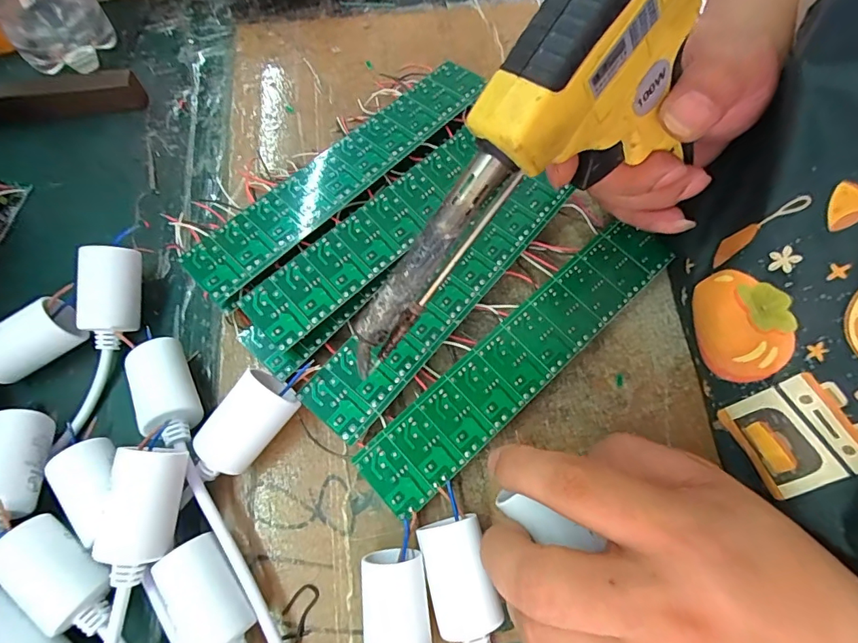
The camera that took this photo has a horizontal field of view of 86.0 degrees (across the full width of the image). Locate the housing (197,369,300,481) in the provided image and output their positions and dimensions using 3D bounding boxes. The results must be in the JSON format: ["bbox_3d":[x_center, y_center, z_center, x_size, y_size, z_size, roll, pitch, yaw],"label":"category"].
[{"bbox_3d":[-0.088,0.051,0.222,0.029,0.025,0.052,39,86,3],"label":"housing"}]

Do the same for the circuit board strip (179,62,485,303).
[{"bbox_3d":[-0.046,-0.087,0.258,0.198,0.004,0.042,-42,70,-16],"label":"circuit board strip"}]

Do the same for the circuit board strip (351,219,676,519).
[{"bbox_3d":[0.048,0.018,0.243,0.196,0.016,0.039,-39,73,-14],"label":"circuit board strip"}]

